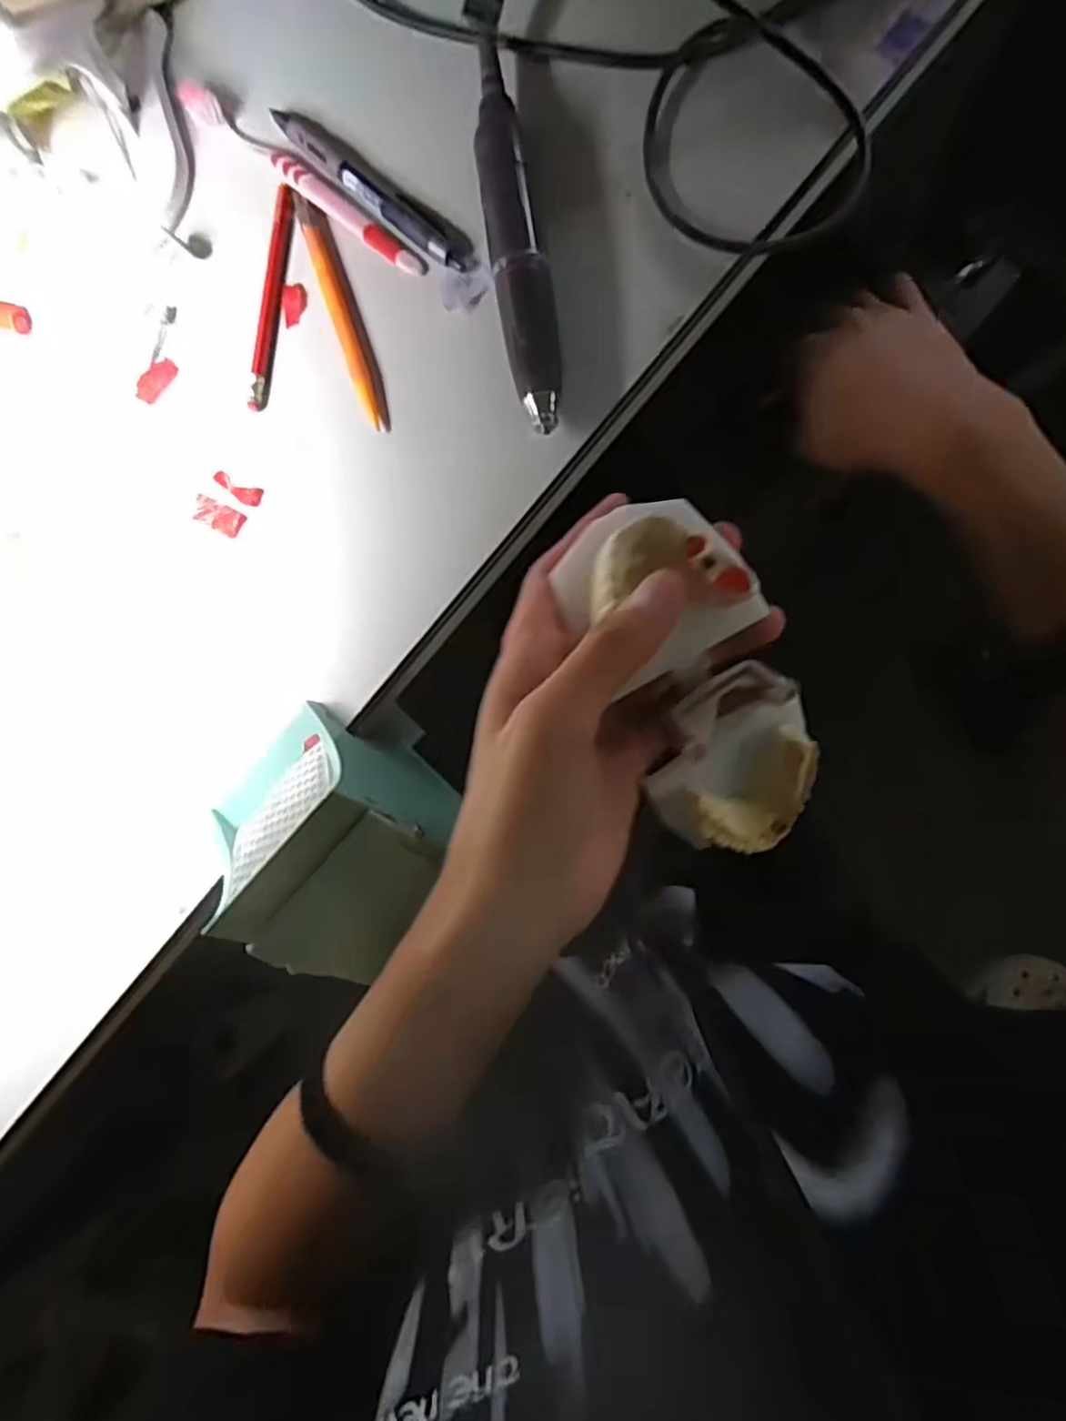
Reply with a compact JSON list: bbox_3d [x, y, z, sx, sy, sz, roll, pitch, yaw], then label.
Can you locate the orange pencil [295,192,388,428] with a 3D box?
[{"bbox_3d":[-0.096,-0.200,0.353,0.013,0.006,0.130,-20,81,8],"label":"orange pencil"}]

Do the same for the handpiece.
[{"bbox_3d":[-0.008,-0.219,0.333,0.024,0.025,0.187,-10,82,9],"label":"handpiece"}]

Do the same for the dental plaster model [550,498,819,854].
[{"bbox_3d":[0.067,-0.003,0.268,0.066,0.051,0.145,-26,110,7],"label":"dental plaster model"}]

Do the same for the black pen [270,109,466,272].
[{"bbox_3d":[-0.085,-0.262,0.355,0.015,0.008,0.139,-45,78,3],"label":"black pen"}]

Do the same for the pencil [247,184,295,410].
[{"bbox_3d":[-0.135,-0.211,0.363,0.010,0.008,0.115,7,85,11],"label":"pencil"}]

